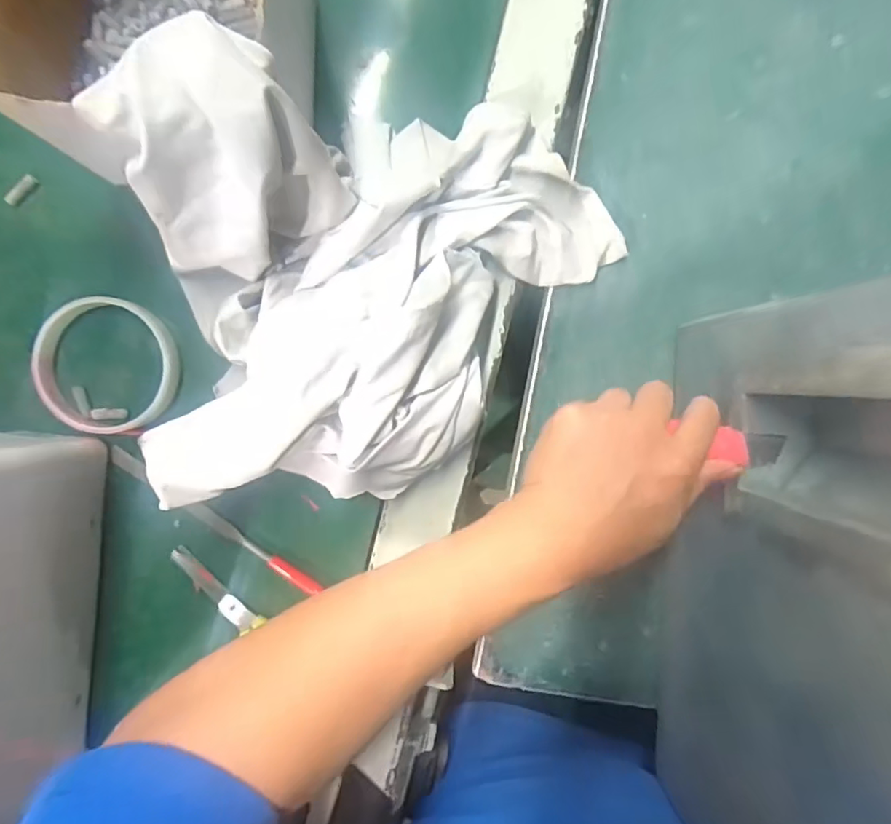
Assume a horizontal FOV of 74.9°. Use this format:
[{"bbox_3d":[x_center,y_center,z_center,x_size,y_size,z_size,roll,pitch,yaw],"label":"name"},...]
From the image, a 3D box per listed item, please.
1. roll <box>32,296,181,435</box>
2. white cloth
[{"bbox_3d":[-0.209,-0.028,0.359,0.082,0.020,0.081,0,93,-2],"label":"roll"},{"bbox_3d":[-0.027,-0.058,0.308,0.255,0.133,0.207,-1,93,-2],"label":"white cloth"}]

